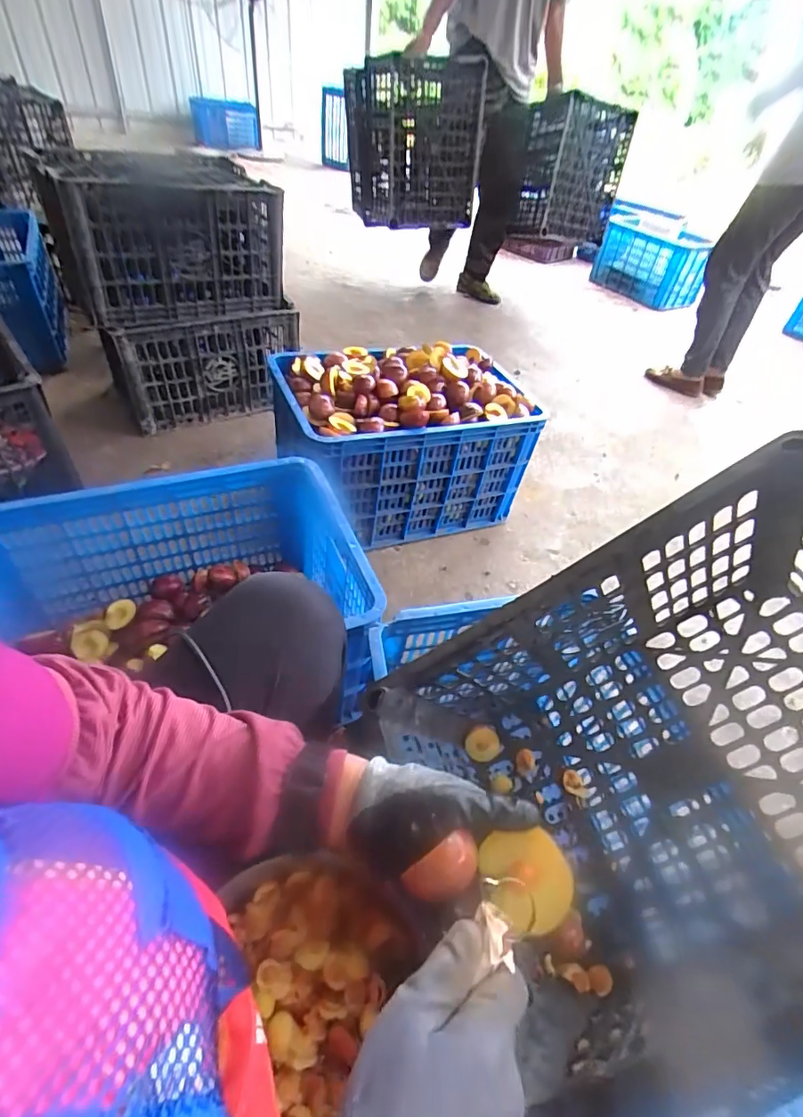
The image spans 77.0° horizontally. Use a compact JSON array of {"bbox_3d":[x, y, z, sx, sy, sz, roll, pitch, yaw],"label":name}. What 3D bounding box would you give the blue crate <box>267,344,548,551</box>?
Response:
[{"bbox_3d":[-0.004,-0.261,1.143,0.530,0.320,0.322,-2,49,-6],"label":"blue crate"}]

